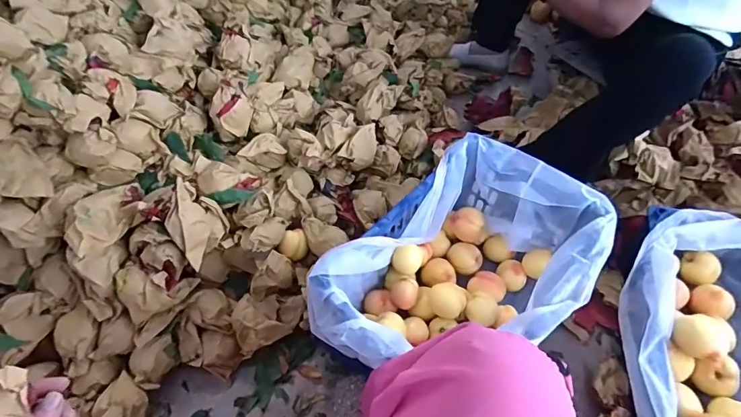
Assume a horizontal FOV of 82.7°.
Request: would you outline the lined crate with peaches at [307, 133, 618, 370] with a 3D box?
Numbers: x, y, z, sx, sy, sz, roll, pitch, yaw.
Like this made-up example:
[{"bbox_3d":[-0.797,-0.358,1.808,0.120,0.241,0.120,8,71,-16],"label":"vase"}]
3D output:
[{"bbox_3d":[0.158,0.127,0.739,0.315,0.221,0.476,38,60,23],"label":"lined crate with peaches"}]

